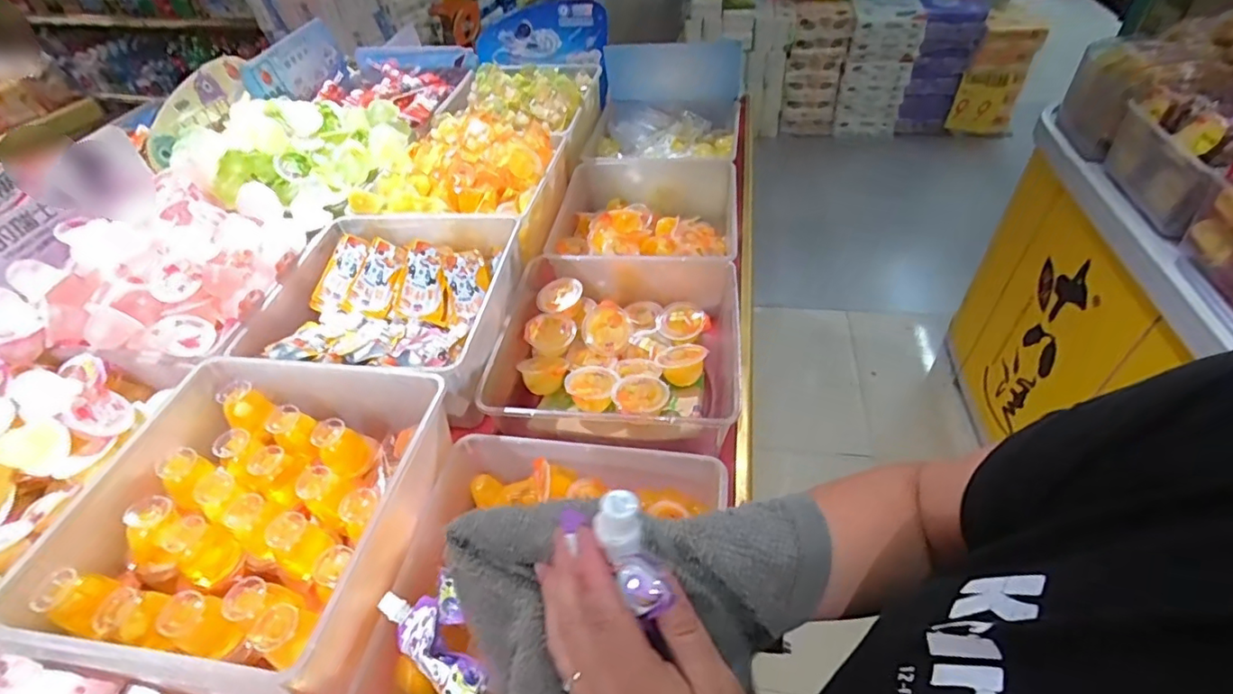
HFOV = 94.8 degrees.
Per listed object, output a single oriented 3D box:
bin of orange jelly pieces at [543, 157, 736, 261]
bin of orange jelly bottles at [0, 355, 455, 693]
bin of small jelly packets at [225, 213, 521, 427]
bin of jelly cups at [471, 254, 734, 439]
[{"bbox_3d":[0.043,-0.209,0.977,0.316,0.113,0.313,5,46,10],"label":"bin of orange jelly pieces"},{"bbox_3d":[-0.350,0.153,0.549,0.304,0.100,0.291,5,46,10],"label":"bin of orange jelly bottles"},{"bbox_3d":[-0.292,-0.057,0.753,0.287,0.105,0.304,2,46,8],"label":"bin of small jelly packets"},{"bbox_3d":[0.003,0.012,0.772,0.296,0.129,0.311,2,46,8],"label":"bin of jelly cups"}]

